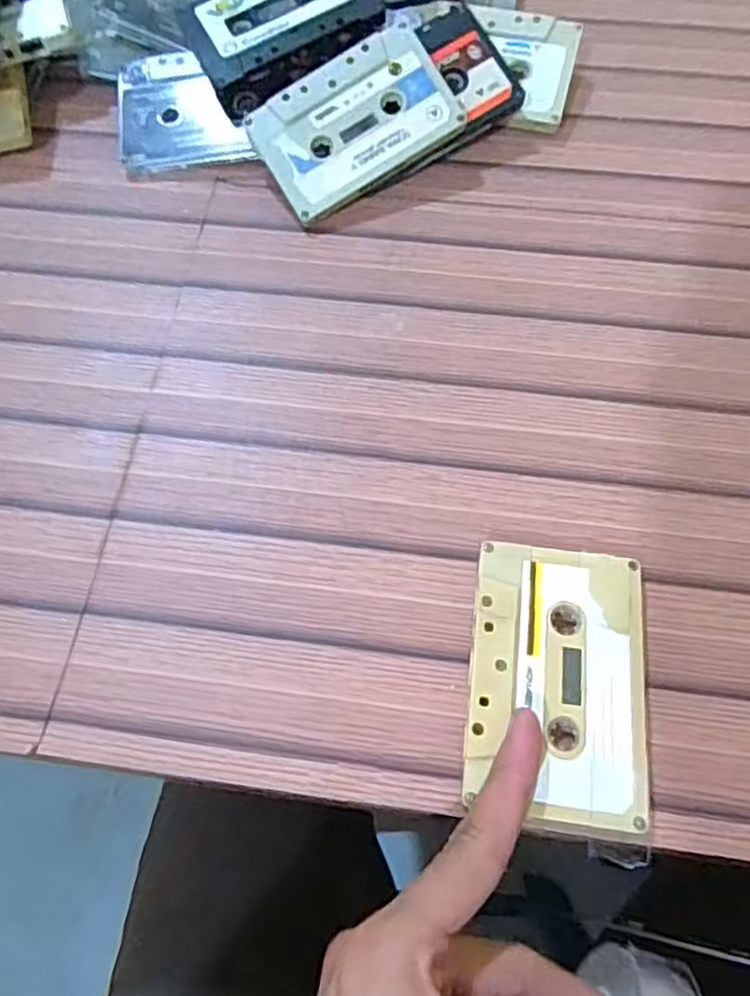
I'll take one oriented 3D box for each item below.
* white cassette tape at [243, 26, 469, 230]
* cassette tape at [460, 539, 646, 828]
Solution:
[{"bbox_3d":[-0.010,-0.196,0.364,0.101,0.006,0.065,-32,89,0],"label":"white cassette tape"},{"bbox_3d":[0.068,0.067,0.262,0.064,0.009,0.099,6,66,5],"label":"cassette tape"}]

